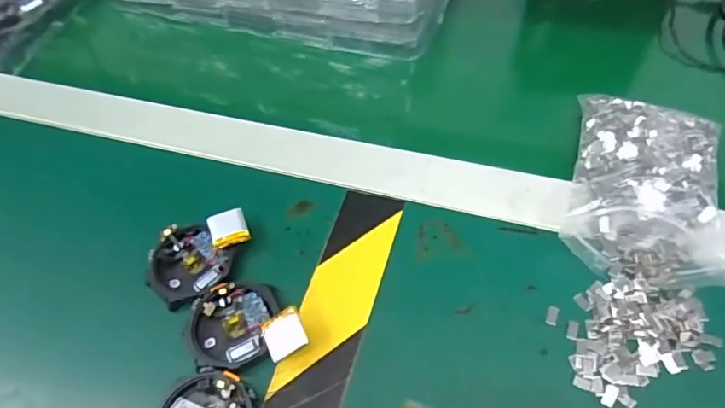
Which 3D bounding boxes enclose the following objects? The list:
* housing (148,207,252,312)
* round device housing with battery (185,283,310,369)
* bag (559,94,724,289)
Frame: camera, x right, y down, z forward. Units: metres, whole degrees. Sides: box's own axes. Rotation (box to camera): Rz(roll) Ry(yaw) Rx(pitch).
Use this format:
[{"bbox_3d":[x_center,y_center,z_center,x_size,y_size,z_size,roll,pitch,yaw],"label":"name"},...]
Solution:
[{"bbox_3d":[-0.098,0.032,0.313,0.059,0.014,0.051,-9,55,-1],"label":"housing"},{"bbox_3d":[-0.063,0.064,0.286,0.065,0.020,0.047,-6,55,1],"label":"round device housing with battery"},{"bbox_3d":[0.175,-0.014,0.322,0.082,0.023,0.133,14,57,15],"label":"bag"}]

